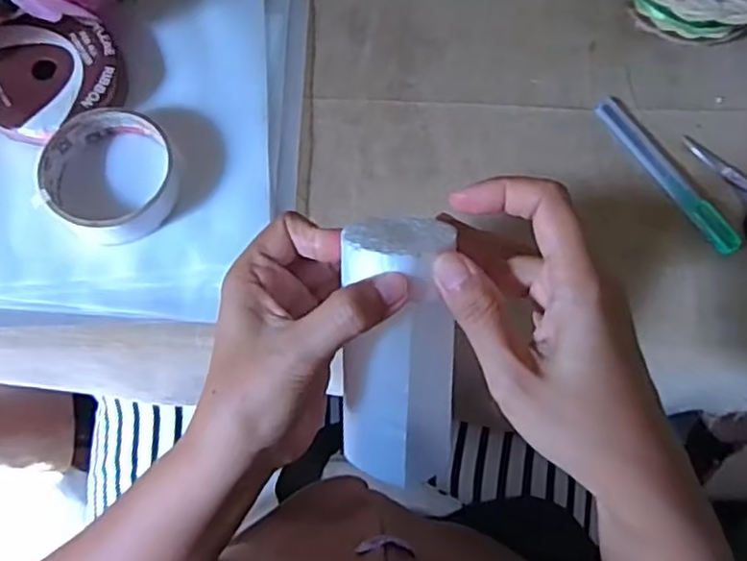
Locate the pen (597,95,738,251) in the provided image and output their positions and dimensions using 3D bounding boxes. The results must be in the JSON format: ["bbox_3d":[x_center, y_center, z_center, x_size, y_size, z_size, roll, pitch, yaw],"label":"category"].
[{"bbox_3d":[0.190,-0.071,0.442,0.020,0.010,0.129,-29,73,-11],"label":"pen"}]

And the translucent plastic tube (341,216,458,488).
[{"bbox_3d":[0.010,0.035,0.305,0.047,0.043,0.118,2,104,-1],"label":"translucent plastic tube"}]

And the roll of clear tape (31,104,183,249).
[{"bbox_3d":[-0.165,-0.066,0.427,0.078,0.025,0.084,0,70,-1],"label":"roll of clear tape"}]

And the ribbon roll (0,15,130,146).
[{"bbox_3d":[-0.213,-0.129,0.448,0.092,0.027,0.084,0,70,-1],"label":"ribbon roll"}]

